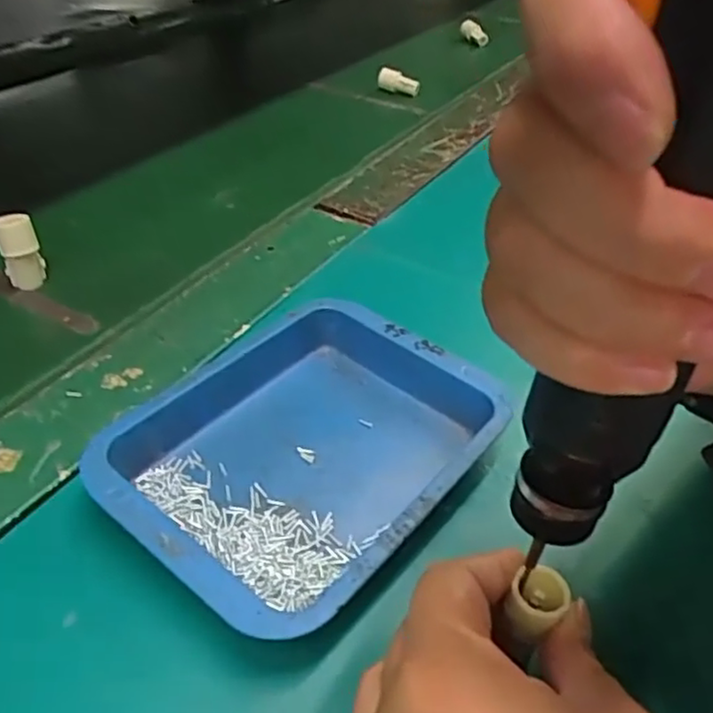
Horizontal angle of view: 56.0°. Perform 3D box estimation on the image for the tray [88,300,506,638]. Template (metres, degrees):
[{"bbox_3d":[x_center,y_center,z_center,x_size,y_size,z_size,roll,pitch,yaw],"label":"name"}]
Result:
[{"bbox_3d":[-0.021,0.039,0.283,0.116,0.029,0.152,29,46,29],"label":"tray"}]

